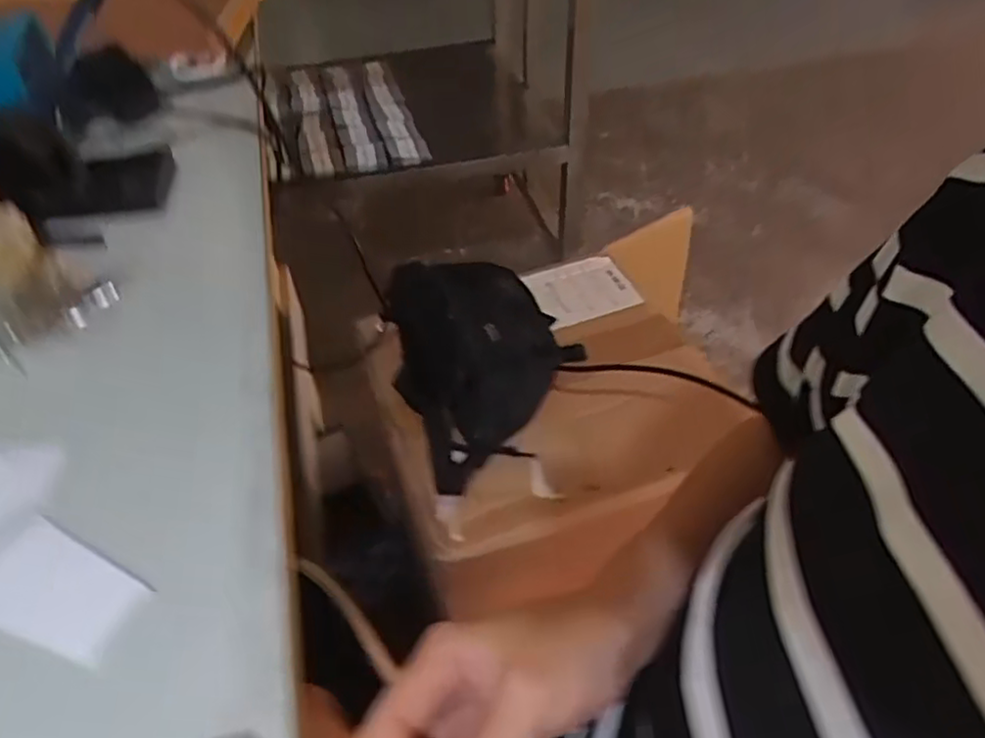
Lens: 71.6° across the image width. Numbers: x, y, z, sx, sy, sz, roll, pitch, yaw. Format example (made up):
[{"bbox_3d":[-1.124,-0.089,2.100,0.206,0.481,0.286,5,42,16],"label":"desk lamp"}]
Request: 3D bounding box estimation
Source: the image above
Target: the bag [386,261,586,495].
[{"bbox_3d":[-0.011,-0.024,0.738,0.197,0.056,0.277,-19,46,-15],"label":"bag"}]

